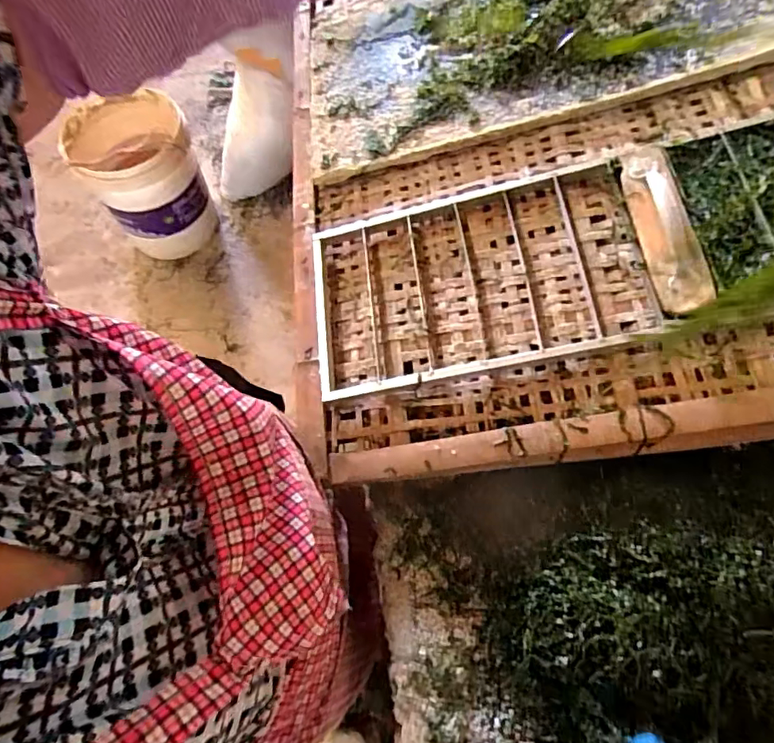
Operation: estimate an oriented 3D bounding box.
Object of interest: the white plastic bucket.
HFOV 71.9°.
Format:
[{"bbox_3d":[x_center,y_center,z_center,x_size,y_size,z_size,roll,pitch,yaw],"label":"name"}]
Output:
[{"bbox_3d":[-0.710,-0.567,1.615,0.328,0.423,0.321,-24,67,-8],"label":"white plastic bucket"}]

